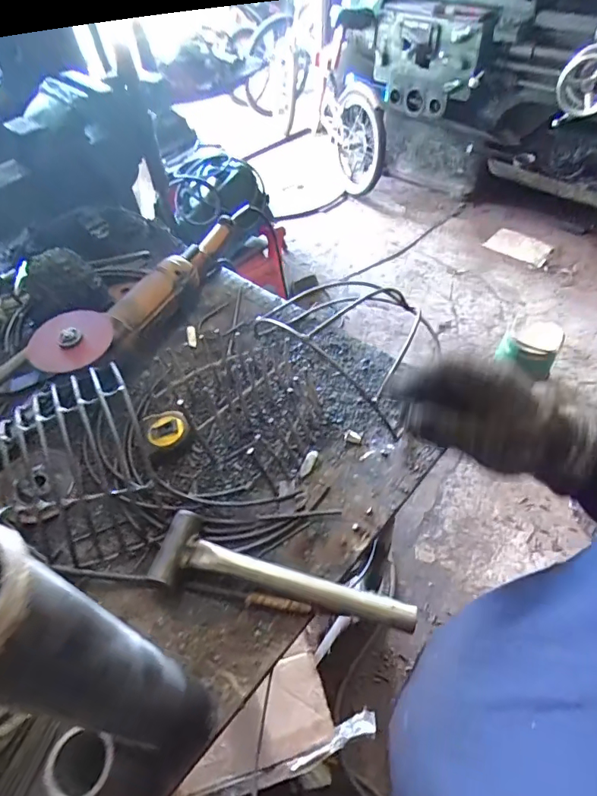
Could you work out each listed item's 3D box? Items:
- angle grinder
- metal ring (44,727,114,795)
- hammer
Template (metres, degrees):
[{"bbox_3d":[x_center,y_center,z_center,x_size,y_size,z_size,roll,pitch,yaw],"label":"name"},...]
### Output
[{"bbox_3d":[-0.203,-0.152,0.667,0.083,0.085,0.394,21,55,19],"label":"angle grinder"},{"bbox_3d":[-0.138,0.231,0.289,0.039,0.007,0.038,6,52,8],"label":"metal ring"},{"bbox_3d":[-0.015,0.172,0.432,0.241,0.031,0.065,12,53,13],"label":"hammer"}]

